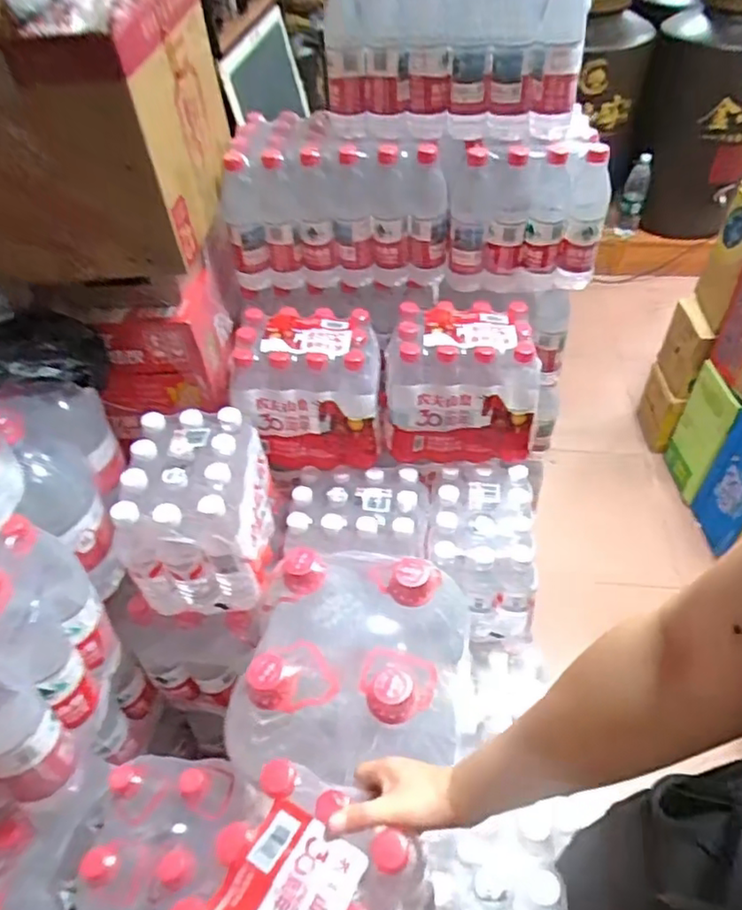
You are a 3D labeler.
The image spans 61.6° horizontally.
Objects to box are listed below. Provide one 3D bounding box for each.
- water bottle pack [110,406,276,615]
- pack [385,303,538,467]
[{"bbox_3d":[-0.262,0.081,0.987,0.188,0.216,0.244,-1,47,3],"label":"water bottle pack"},{"bbox_3d":[0.158,-0.130,1.113,0.250,0.226,0.183,1,47,5],"label":"pack"}]

